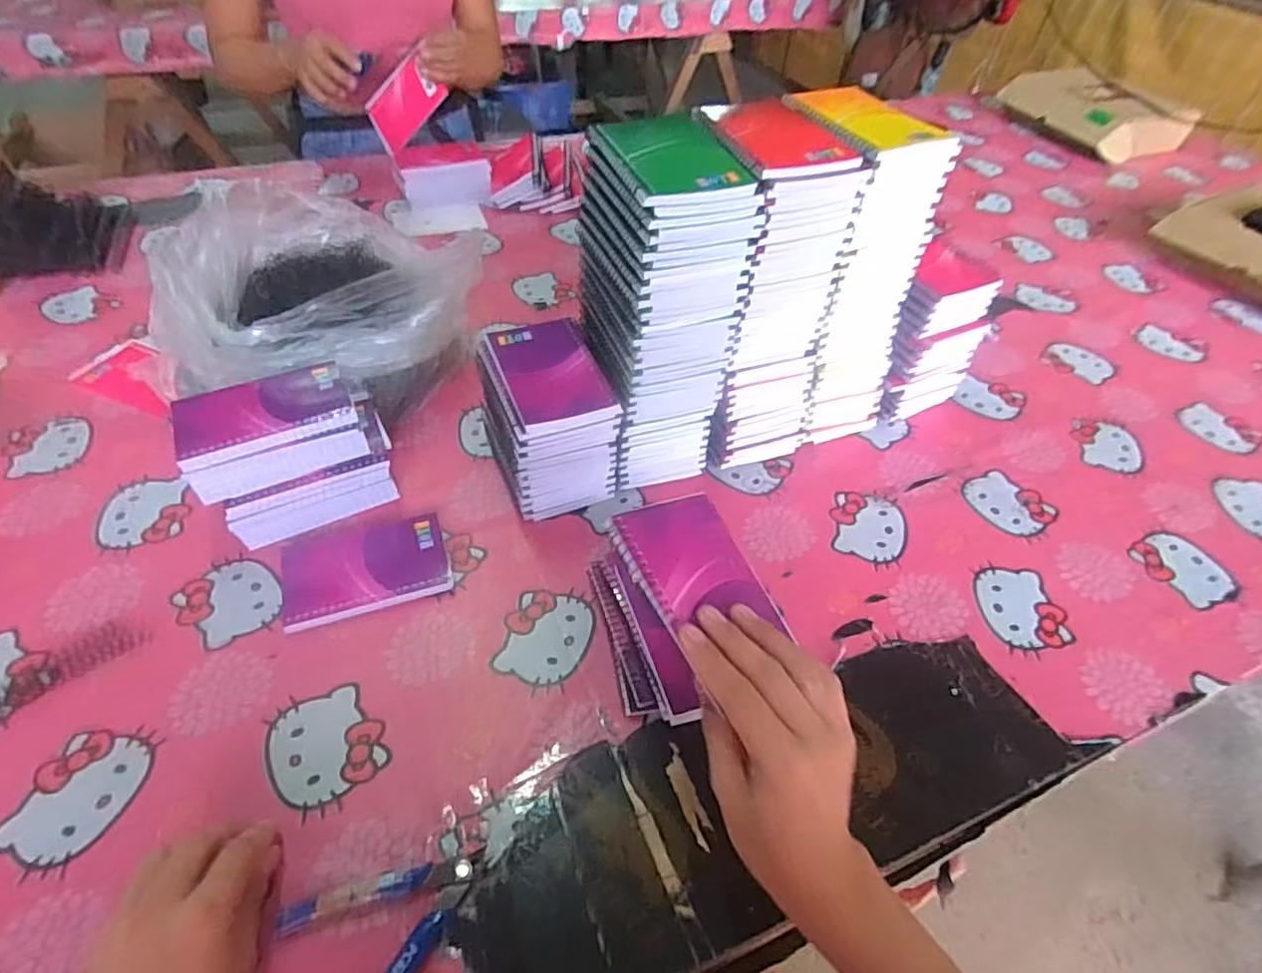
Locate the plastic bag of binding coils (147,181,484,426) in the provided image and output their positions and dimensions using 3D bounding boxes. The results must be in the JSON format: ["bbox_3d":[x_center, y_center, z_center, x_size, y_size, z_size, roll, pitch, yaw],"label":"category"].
[{"bbox_3d":[-0.311,-0.178,0.659,0.232,0.155,0.254,22,51,15],"label":"plastic bag of binding coils"}]

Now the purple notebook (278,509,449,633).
[{"bbox_3d":[-0.219,0.066,0.536,0.126,0.022,0.079,-14,49,-15],"label":"purple notebook"}]

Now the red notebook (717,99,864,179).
[{"bbox_3d":[0.114,-0.277,0.503,0.088,0.011,0.147,-11,50,-13],"label":"red notebook"}]

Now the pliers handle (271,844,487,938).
[{"bbox_3d":[-0.147,0.242,0.388,0.115,0.013,0.016,-11,49,-13],"label":"pliers handle"}]

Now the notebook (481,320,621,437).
[{"bbox_3d":[-0.070,-0.098,0.550,0.083,0.015,0.131,-16,51,-17],"label":"notebook"}]

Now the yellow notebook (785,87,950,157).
[{"bbox_3d":[0.189,-0.306,0.533,0.097,0.008,0.132,-15,51,-17],"label":"yellow notebook"}]

